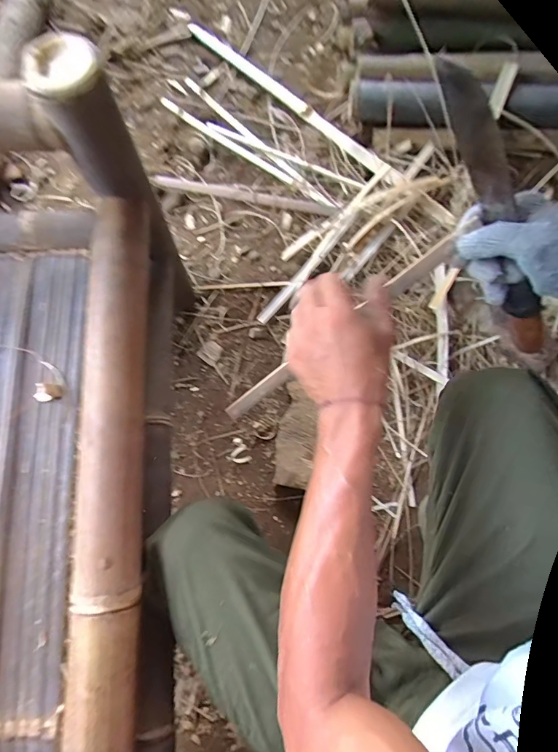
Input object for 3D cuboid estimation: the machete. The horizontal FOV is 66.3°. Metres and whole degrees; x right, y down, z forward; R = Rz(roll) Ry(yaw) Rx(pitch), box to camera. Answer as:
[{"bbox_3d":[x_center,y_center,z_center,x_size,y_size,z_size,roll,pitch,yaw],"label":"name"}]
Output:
[{"bbox_3d":[0.208,-0.123,0.390,0.023,0.325,0.035,-51,40,-10],"label":"machete"}]

